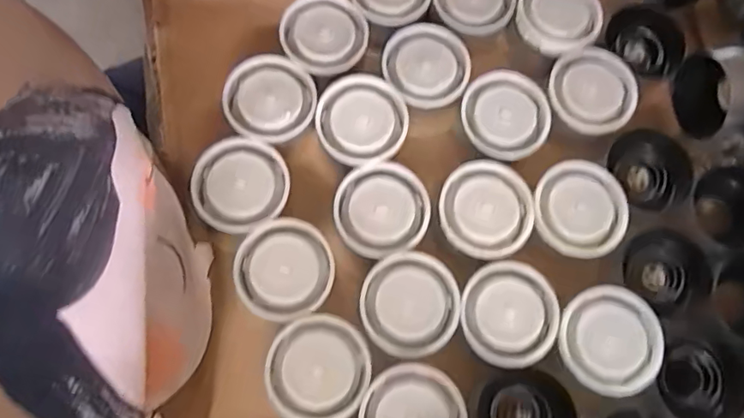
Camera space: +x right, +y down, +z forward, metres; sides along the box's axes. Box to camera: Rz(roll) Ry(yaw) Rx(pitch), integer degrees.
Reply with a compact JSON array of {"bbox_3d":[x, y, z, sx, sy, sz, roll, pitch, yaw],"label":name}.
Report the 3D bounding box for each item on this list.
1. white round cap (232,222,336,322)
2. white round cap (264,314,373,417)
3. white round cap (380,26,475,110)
[{"bbox_3d":[-0.057,0.042,0.350,0.061,0.034,0.061,-32,77,-11],"label":"white round cap"},{"bbox_3d":[-0.033,0.098,0.318,0.060,0.011,0.064,1,73,-2],"label":"white round cap"},{"bbox_3d":[0.039,-0.102,0.376,0.060,0.009,0.060,16,73,2],"label":"white round cap"}]

